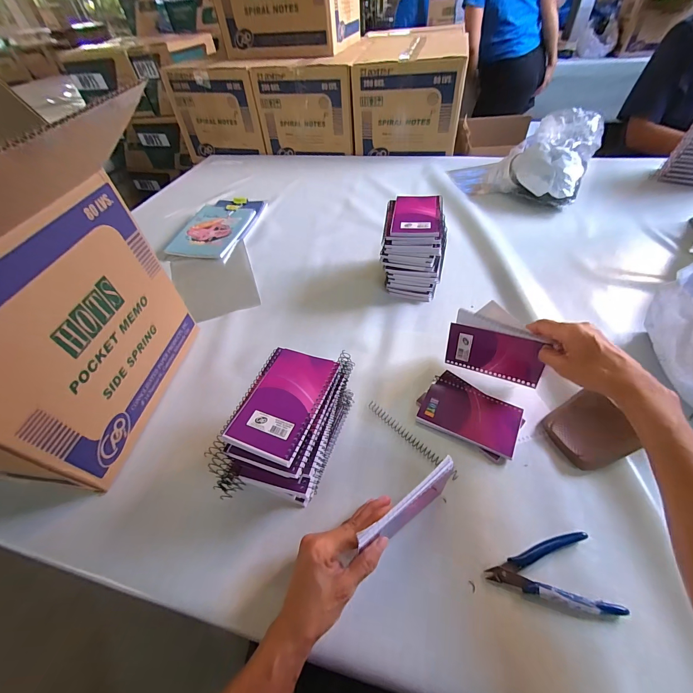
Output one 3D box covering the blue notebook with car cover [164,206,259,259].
[{"bbox_3d":[-0.347,-0.302,0.814,0.153,0.009,0.217,11,54,8],"label":"blue notebook with car cover"}]

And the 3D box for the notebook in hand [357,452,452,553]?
[{"bbox_3d":[0.069,0.175,0.340,0.128,0.099,0.013,-33,54,-20],"label":"notebook in hand"}]

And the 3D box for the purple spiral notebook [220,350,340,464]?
[{"bbox_3d":[-0.070,0.060,0.357,0.083,0.007,0.132,13,53,17],"label":"purple spiral notebook"}]

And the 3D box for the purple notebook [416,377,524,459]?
[{"bbox_3d":[0.177,0.095,0.448,0.128,0.008,0.085,19,55,21],"label":"purple notebook"}]

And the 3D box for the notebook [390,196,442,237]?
[{"bbox_3d":[0.128,-0.238,0.563,0.084,0.010,0.132,6,50,10],"label":"notebook"}]

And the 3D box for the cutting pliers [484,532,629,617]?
[{"bbox_3d":[0.209,0.238,0.322,0.116,0.012,0.069,-8,49,0],"label":"cutting pliers"}]

